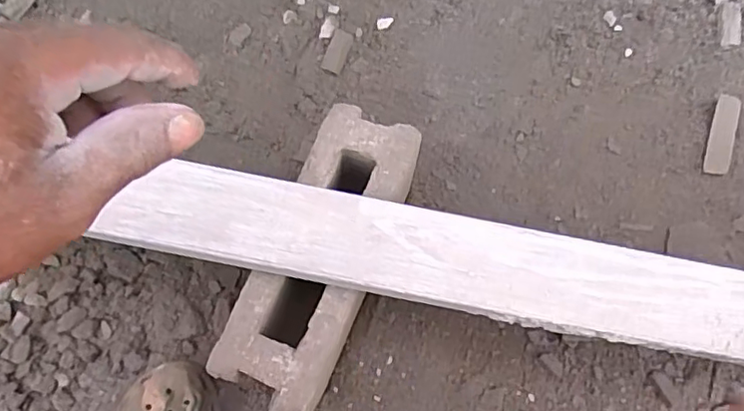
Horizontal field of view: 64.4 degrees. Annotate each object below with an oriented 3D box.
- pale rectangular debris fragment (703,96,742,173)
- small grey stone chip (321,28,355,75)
[{"bbox_3d":[0.447,-0.089,0.753,0.030,0.009,0.101,13,89,4],"label":"pale rectangular debris fragment"},{"bbox_3d":[-0.046,-0.209,0.803,0.029,0.007,0.060,23,84,6],"label":"small grey stone chip"}]

